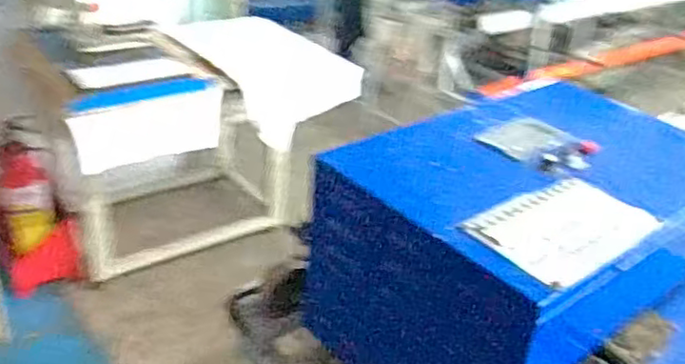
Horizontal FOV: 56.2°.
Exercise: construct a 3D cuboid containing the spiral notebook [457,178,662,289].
[{"bbox_3d":[0.270,0.051,0.792,0.214,0.008,0.148,-21,39,-32],"label":"spiral notebook"}]

